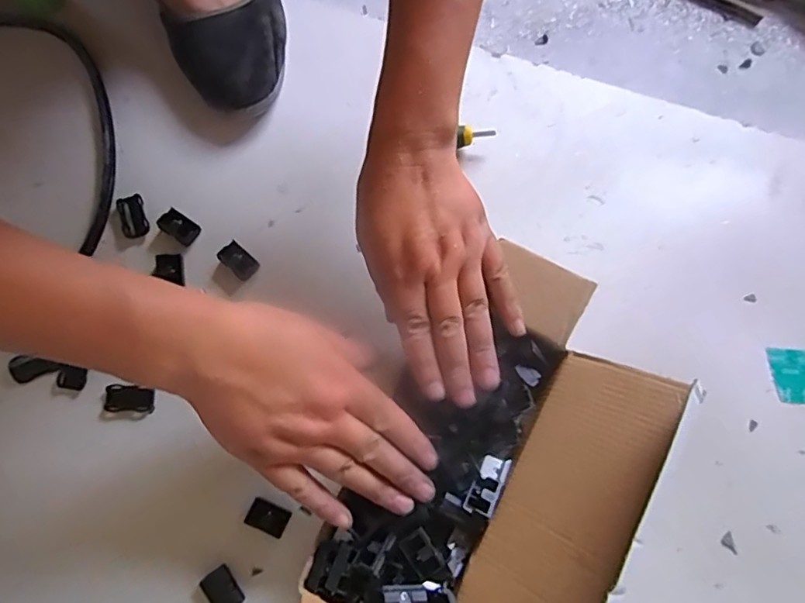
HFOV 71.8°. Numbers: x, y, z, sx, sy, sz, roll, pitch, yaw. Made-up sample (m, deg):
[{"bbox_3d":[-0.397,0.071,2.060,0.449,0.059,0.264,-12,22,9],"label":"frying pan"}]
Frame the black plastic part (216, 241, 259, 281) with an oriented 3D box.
[{"bbox_3d":[-0.126,-0.030,0.428,0.029,0.013,0.019,42,79,8],"label":"black plastic part"}]

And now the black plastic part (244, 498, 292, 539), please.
[{"bbox_3d":[-0.094,0.151,0.390,0.028,0.008,0.019,23,77,4],"label":"black plastic part"}]

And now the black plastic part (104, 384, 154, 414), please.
[{"bbox_3d":[-0.199,0.071,0.406,0.034,0.006,0.019,2,77,-1],"label":"black plastic part"}]

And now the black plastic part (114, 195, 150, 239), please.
[{"bbox_3d":[-0.210,-0.067,0.431,0.020,0.004,0.035,-20,78,-6],"label":"black plastic part"}]

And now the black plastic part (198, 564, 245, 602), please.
[{"bbox_3d":[-0.122,0.196,0.376,0.020,0.004,0.028,-29,85,-33],"label":"black plastic part"}]

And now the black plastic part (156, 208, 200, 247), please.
[{"bbox_3d":[-0.173,-0.058,0.430,0.032,0.008,0.019,34,78,6],"label":"black plastic part"}]

